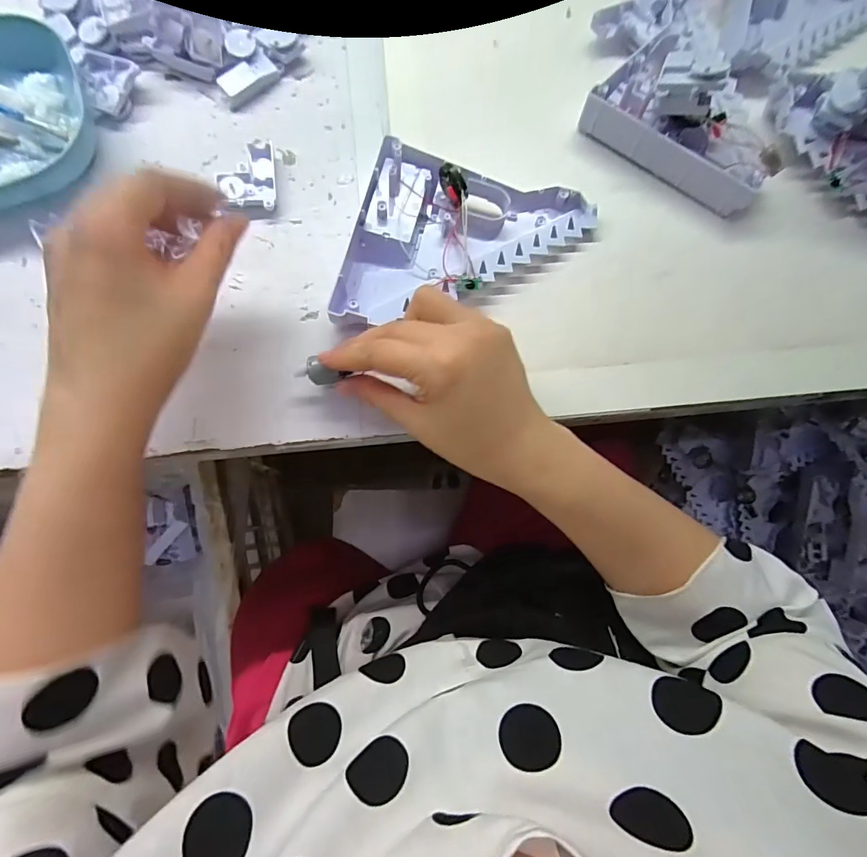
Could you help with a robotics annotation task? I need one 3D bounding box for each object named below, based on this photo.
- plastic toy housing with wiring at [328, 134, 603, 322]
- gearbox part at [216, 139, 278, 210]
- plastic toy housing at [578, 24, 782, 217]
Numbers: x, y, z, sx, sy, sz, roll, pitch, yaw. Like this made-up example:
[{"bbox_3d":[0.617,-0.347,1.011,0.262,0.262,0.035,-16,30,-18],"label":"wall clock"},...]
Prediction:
[{"bbox_3d":[0.021,-0.116,0.307,0.156,0.033,0.130,13,79,2],"label":"plastic toy housing with wiring"},{"bbox_3d":[-0.135,-0.186,0.331,0.037,0.015,0.060,-4,79,-2],"label":"gearbox part"},{"bbox_3d":[0.184,-0.220,0.319,0.133,0.056,0.068,41,81,7],"label":"plastic toy housing"}]

